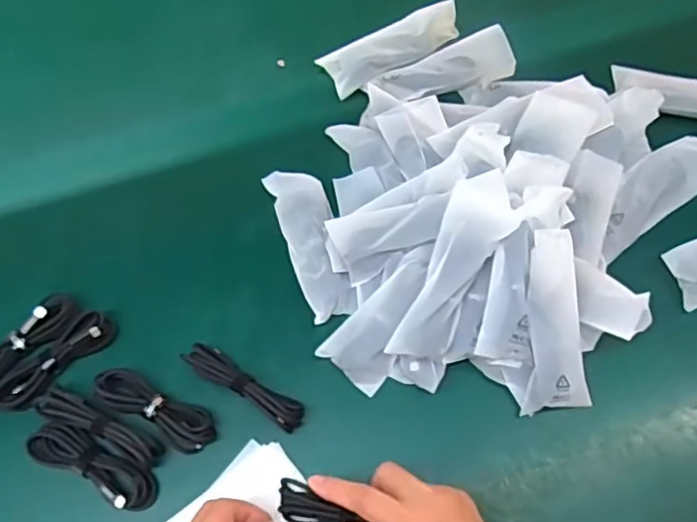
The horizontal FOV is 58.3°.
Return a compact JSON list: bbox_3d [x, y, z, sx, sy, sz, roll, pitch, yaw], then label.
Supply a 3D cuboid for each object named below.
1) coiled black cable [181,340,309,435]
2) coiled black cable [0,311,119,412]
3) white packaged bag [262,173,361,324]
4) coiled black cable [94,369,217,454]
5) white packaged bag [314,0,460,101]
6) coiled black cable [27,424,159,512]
[{"bbox_3d":[-0.088,0.105,0.531,0.112,0.024,0.026,30,71,13],"label":"coiled black cable"},{"bbox_3d":[-0.252,0.086,0.543,0.035,0.023,0.108,41,74,16],"label":"coiled black cable"},{"bbox_3d":[-0.033,-0.019,0.581,0.051,0.016,0.147,-16,68,-5],"label":"white packaged bag"},{"bbox_3d":[-0.163,0.124,0.524,0.106,0.017,0.033,26,70,11],"label":"coiled black cable"},{"bbox_3d":[0.047,-0.224,0.660,0.149,0.037,0.052,-23,69,-8],"label":"white packaged bag"},{"bbox_3d":[-0.208,0.166,0.509,0.114,0.015,0.034,24,70,11],"label":"coiled black cable"}]

